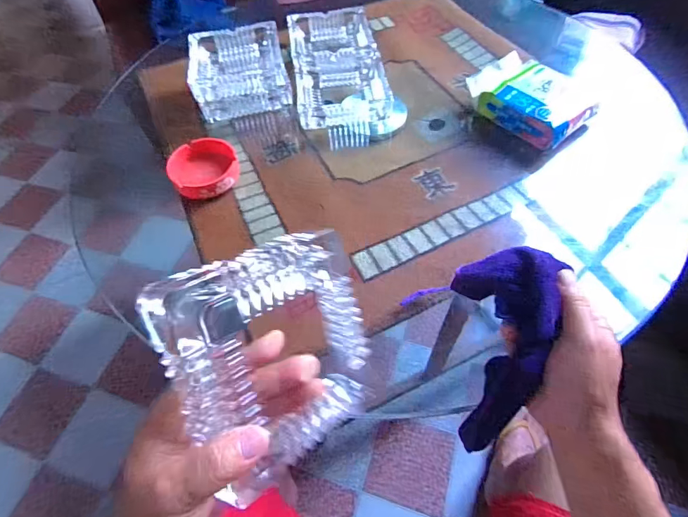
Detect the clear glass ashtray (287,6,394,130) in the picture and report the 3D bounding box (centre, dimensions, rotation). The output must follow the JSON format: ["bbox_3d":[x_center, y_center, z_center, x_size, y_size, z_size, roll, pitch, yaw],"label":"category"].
[{"bbox_3d":[-0.013,-0.344,0.716,0.151,0.050,0.293,-8,57,-1],"label":"clear glass ashtray"}]

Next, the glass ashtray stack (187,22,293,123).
[{"bbox_3d":[-0.173,-0.316,0.687,0.152,0.086,0.153,-9,57,-2],"label":"glass ashtray stack"}]

